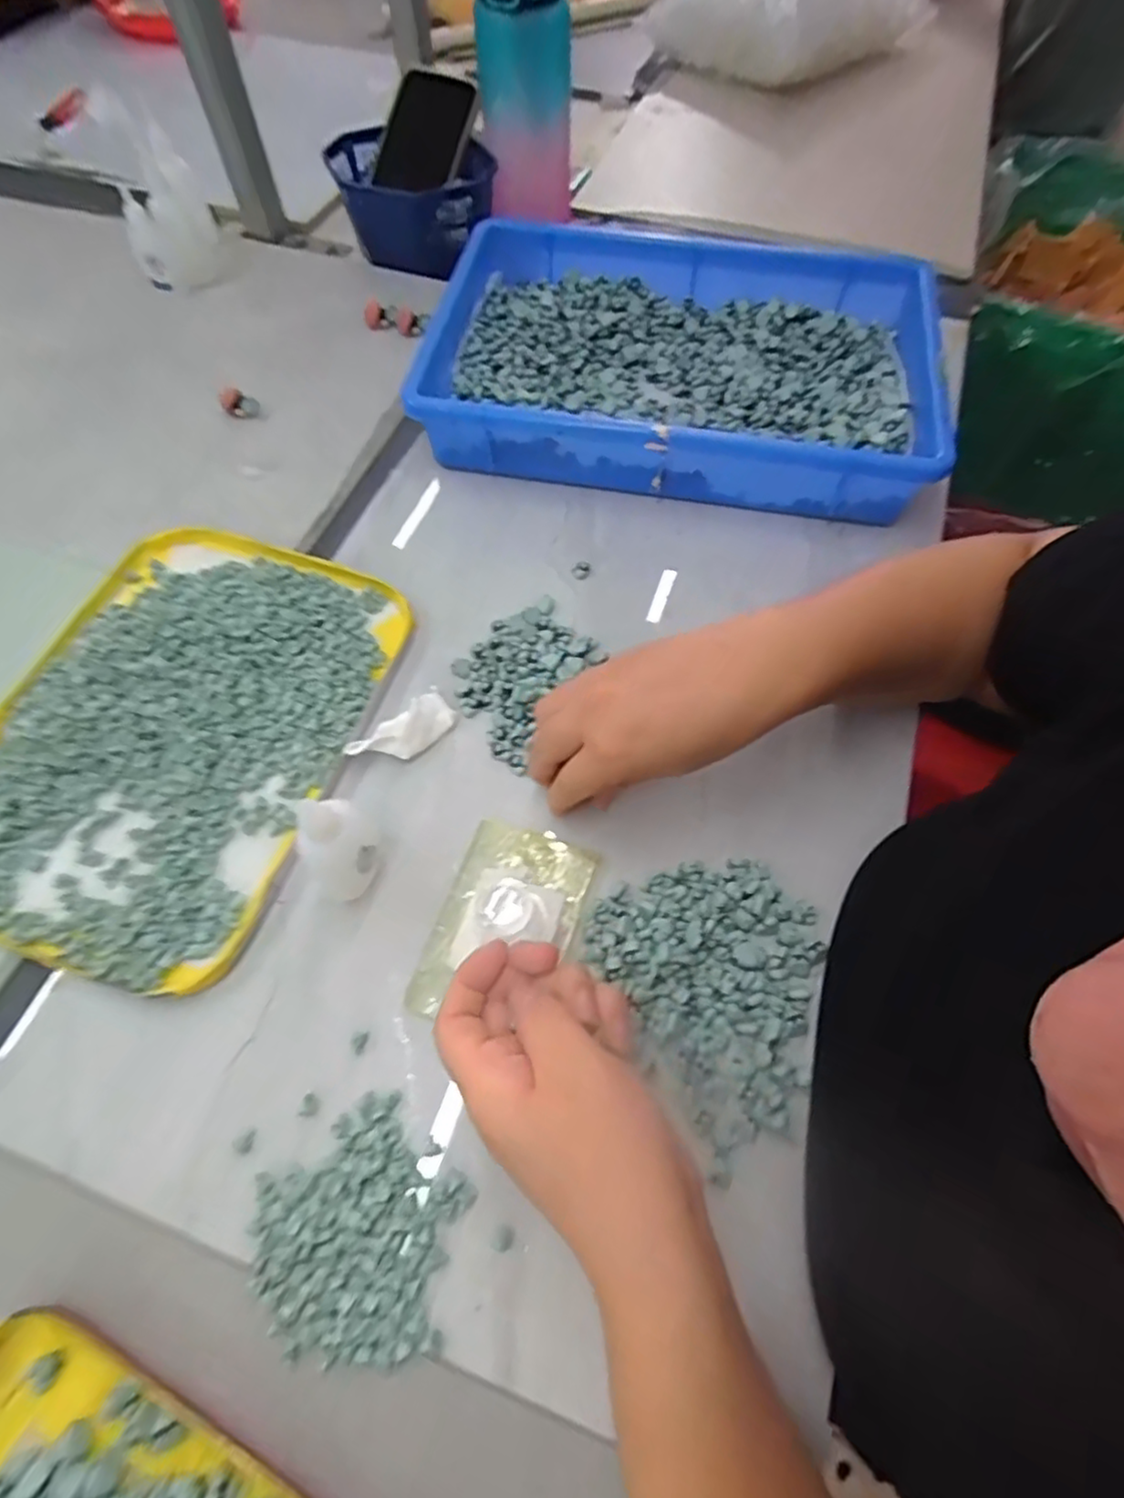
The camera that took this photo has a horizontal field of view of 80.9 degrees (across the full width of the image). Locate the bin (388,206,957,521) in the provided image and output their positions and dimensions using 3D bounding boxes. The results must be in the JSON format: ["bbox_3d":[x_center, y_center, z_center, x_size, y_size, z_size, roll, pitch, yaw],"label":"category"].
[{"bbox_3d":[0.085,-0.292,0.507,0.358,0.068,0.238,9,63,4],"label":"bin"}]

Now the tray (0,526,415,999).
[{"bbox_3d":[-0.229,-0.016,0.387,0.201,0.023,0.270,16,63,7],"label":"tray"}]

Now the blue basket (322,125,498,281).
[{"bbox_3d":[-0.138,-0.503,0.609,0.160,0.063,0.098,16,64,8],"label":"blue basket"}]

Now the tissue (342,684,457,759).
[{"bbox_3d":[-0.093,-0.011,0.386,0.063,0.015,0.026,-37,69,-18],"label":"tissue"}]

